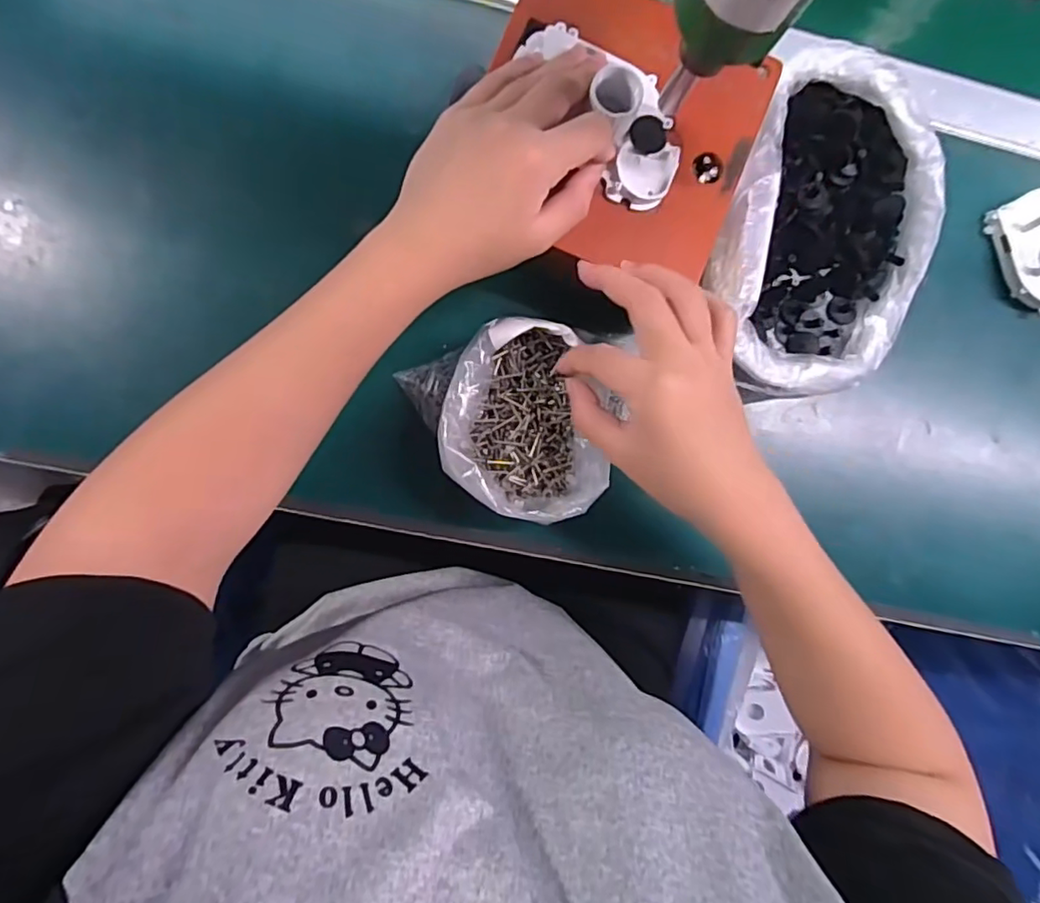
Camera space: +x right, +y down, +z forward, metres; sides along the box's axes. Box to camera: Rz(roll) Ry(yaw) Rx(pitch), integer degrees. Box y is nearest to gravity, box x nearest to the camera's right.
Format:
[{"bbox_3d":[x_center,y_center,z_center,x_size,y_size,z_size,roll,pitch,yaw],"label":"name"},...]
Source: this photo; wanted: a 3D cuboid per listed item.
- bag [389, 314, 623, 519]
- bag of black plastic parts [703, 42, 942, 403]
[{"bbox_3d":[0.000,-0.015,0.360,0.105,0.061,0.117,-26,93,-3],"label":"bag"},{"bbox_3d":[0.198,-0.132,0.382,0.147,0.058,0.195,21,90,-5],"label":"bag of black plastic parts"}]

